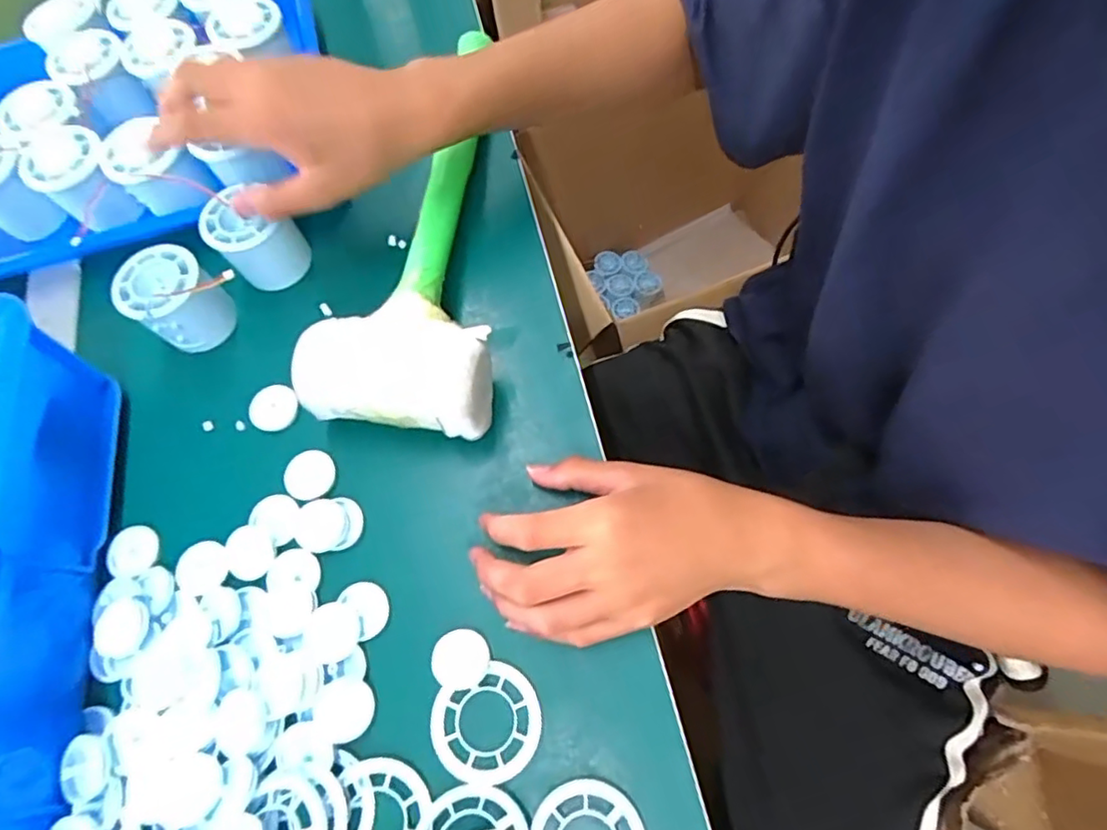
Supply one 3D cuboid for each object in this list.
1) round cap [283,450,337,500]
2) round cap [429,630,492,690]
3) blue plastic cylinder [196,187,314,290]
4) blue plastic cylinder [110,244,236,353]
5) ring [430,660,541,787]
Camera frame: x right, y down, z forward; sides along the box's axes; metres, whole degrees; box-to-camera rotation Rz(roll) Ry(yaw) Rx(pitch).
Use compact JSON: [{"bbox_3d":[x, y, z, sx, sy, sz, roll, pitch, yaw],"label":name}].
[{"bbox_3d":[-0.155,0.038,0.382,0.031,0.004,0.033,-1,66,2],"label":"round cap"},{"bbox_3d":[-0.051,0.134,0.332,0.030,0.004,0.030,-1,66,2],"label":"round cap"},{"bbox_3d":[-0.206,-0.119,0.423,0.050,0.056,0.055,-41,71,-15],"label":"blue plastic cylinder"},{"bbox_3d":[-0.255,-0.078,0.411,0.062,0.059,0.056,15,71,10],"label":"blue plastic cylinder"},{"bbox_3d":[-0.035,0.165,0.321,0.058,0.005,0.053,-1,66,2],"label":"ring"}]

